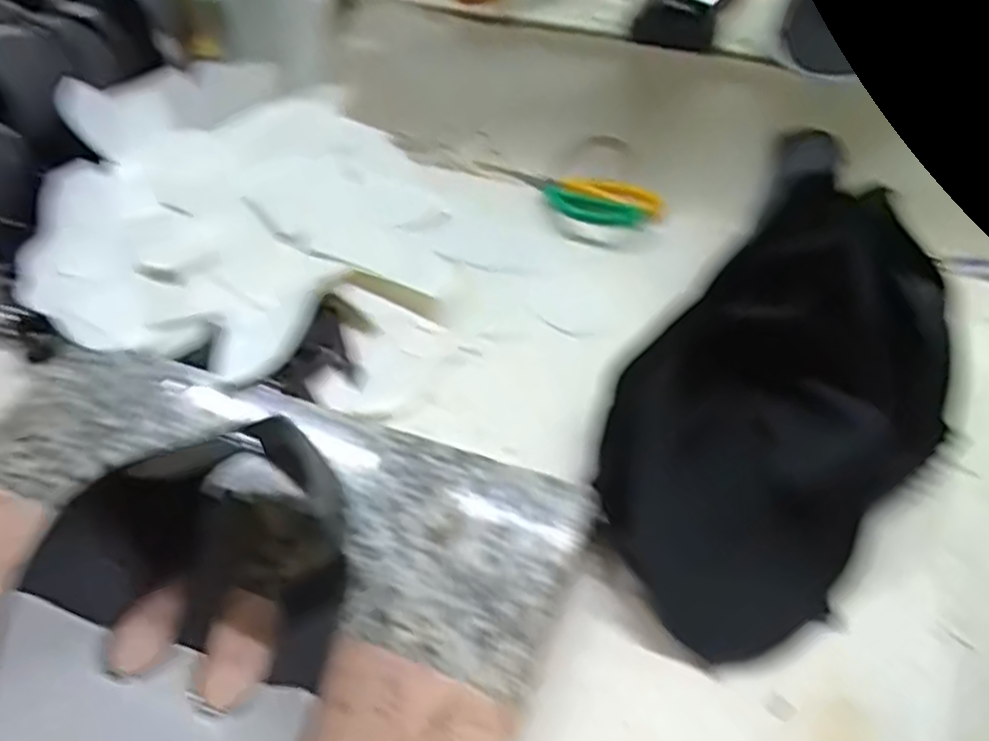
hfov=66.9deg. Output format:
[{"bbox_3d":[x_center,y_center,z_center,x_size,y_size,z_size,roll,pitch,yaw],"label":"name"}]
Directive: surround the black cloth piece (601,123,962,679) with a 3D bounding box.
[{"bbox_3d":[0.169,0.010,0.433,0.165,0.113,0.284,32,58,26],"label":"black cloth piece"}]

